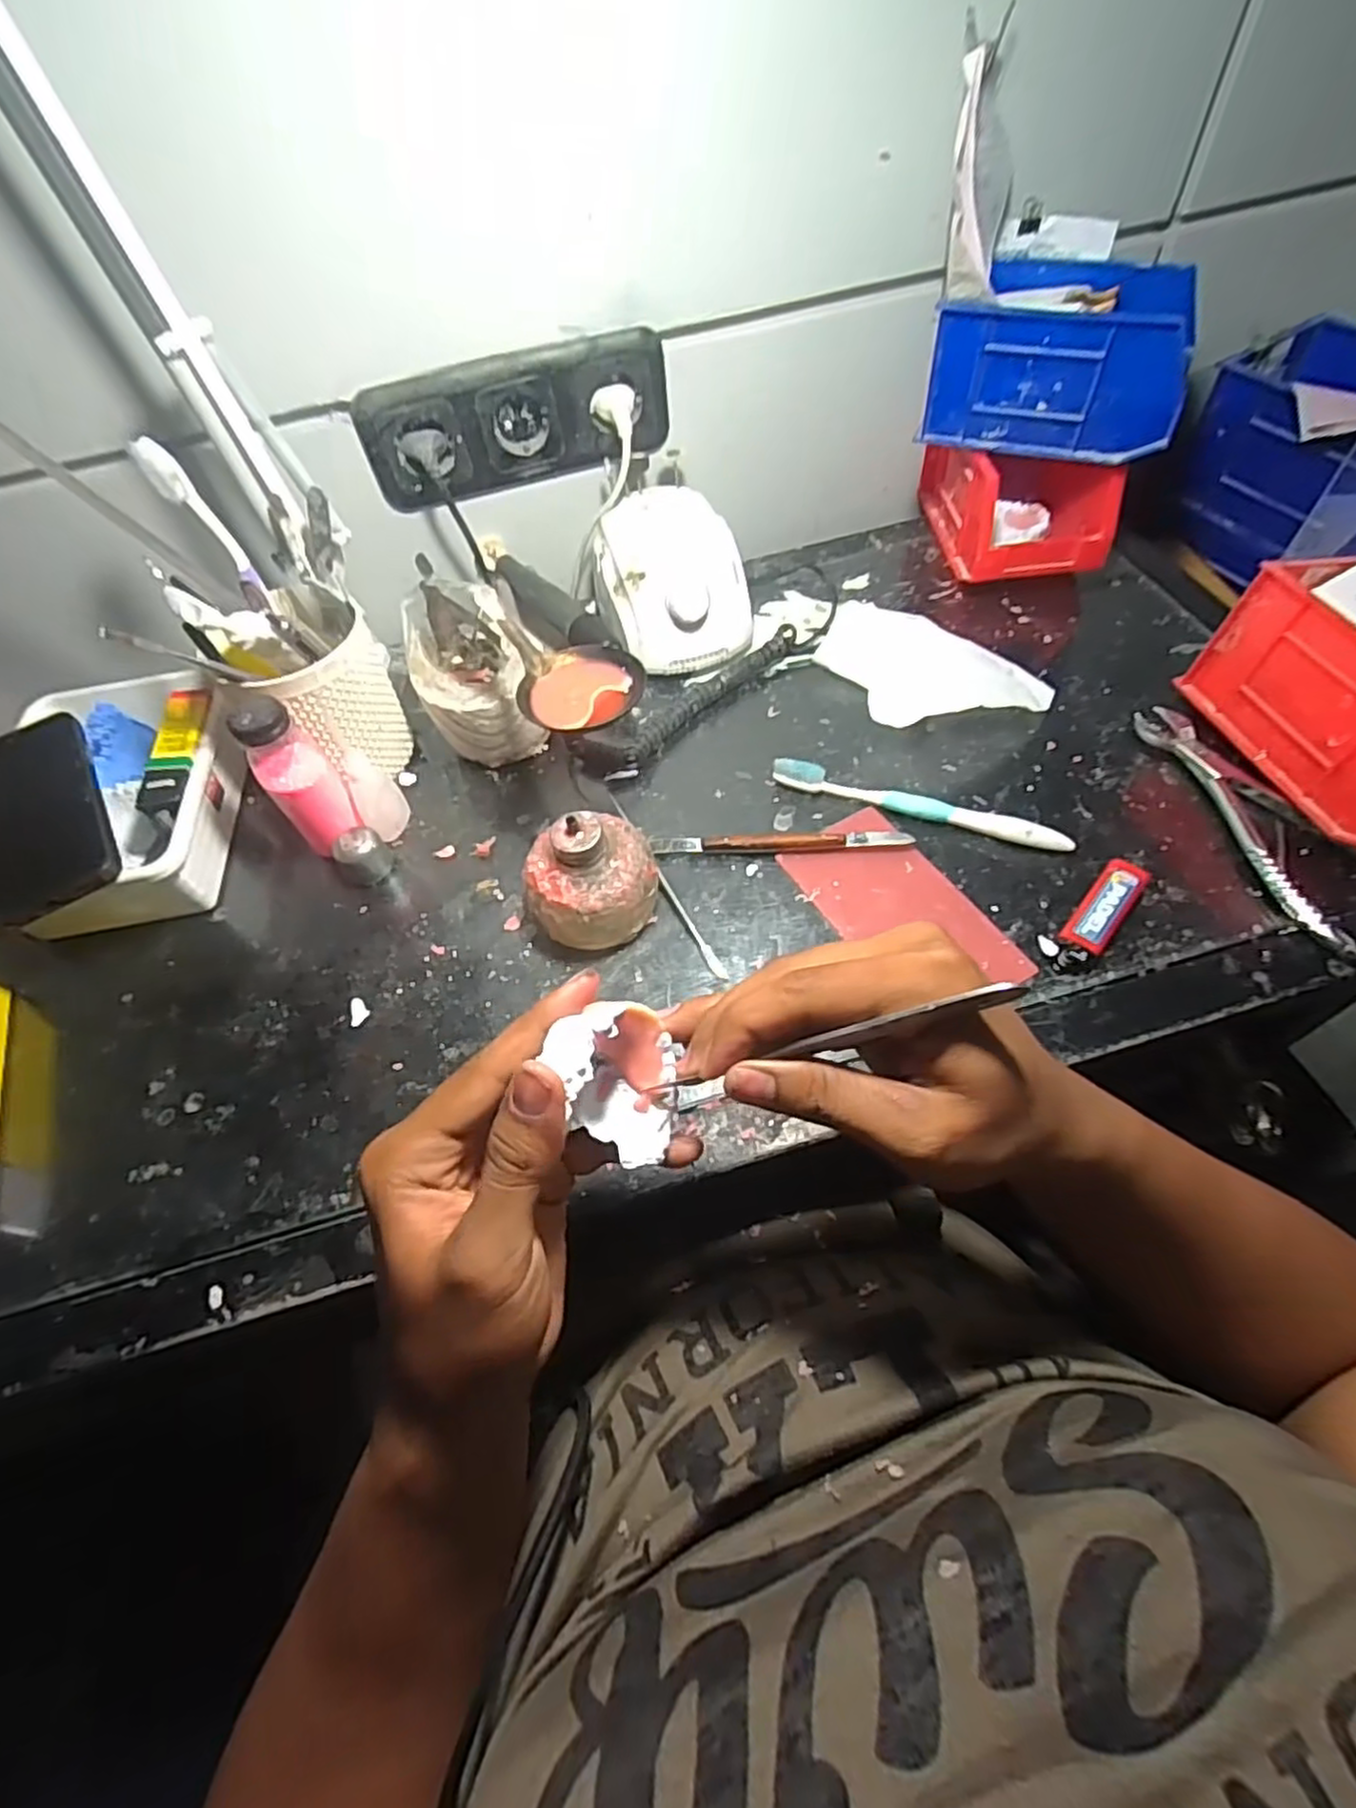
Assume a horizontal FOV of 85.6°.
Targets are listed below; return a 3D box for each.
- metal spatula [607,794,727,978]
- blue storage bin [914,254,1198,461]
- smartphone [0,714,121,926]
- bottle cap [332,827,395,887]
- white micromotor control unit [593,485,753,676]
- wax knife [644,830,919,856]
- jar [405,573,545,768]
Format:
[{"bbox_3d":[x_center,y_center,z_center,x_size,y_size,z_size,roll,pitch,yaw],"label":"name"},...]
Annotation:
[{"bbox_3d":[-0.010,-0.016,0.456,0.007,0.008,0.151,-26,59,-12],"label":"metal spatula"},{"bbox_3d":[0.272,-0.385,0.517,0.162,0.083,0.105,21,61,18],"label":"blue storage bin"},{"bbox_3d":[-0.390,-0.053,0.439,0.081,0.008,0.163,-31,60,-15],"label":"smartphone"},{"bbox_3d":[-0.205,-0.031,0.472,0.032,0.030,0.027,-37,61,-18],"label":"bottle cap"},{"bbox_3d":[-0.007,-0.246,0.567,0.107,0.077,0.137,-15,57,-5],"label":"white micromotor control unit"},{"bbox_3d":[0.064,-0.038,0.460,0.159,0.014,0.017,1,57,6],"label":"wax knife"},{"bbox_3d":[-0.135,-0.152,0.497,0.081,0.112,0.076,-20,57,-8],"label":"jar"}]

